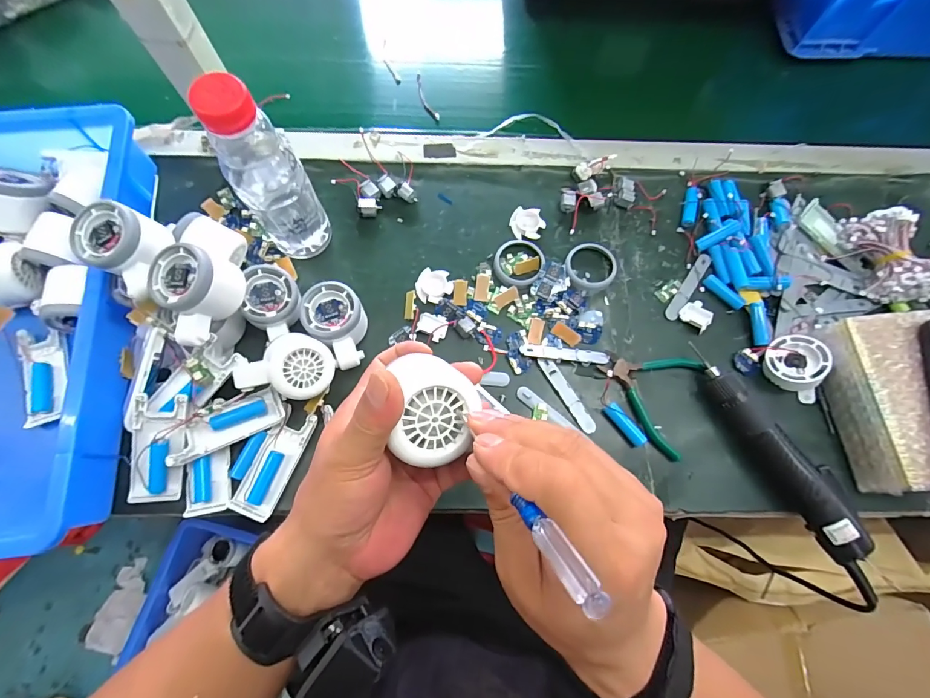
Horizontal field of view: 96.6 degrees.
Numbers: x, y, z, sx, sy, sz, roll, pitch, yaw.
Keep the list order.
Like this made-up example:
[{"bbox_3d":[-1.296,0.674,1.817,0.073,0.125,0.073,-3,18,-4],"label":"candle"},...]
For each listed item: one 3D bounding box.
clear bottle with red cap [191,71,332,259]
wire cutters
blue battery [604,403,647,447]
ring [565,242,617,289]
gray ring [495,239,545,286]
[{"bbox_3d":[-0.181,-0.154,0.388,0.062,0.203,0.053,-36,78,-11],"label":"clear bottle with red cap"},{"bbox_3d":[0.190,0.046,0.438,0.100,0.009,0.107,22,74,5],"label":"wire cutters"},{"bbox_3d":[0.165,0.077,0.426,0.015,0.015,0.050,-36,78,-11],"label":"blue battery"},{"bbox_3d":[0.146,-0.098,0.479,0.059,0.011,0.054,0,74,-1],"label":"ring"},{"bbox_3d":[0.063,-0.101,0.478,0.057,0.008,0.060,0,74,-1],"label":"gray ring"}]

